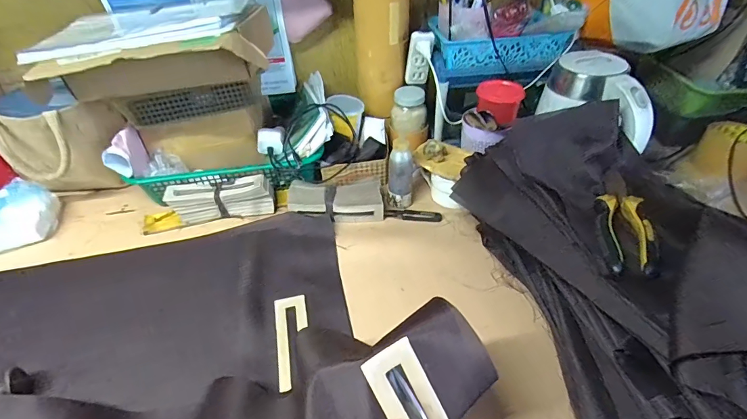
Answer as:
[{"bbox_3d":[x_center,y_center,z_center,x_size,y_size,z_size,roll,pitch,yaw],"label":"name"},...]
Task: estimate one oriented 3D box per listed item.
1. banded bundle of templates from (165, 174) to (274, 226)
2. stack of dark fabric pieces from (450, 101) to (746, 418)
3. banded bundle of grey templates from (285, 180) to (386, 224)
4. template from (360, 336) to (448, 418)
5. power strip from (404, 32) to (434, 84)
[{"bbox_3d":[-0.264,-0.016,0.681,0.174,0.057,0.049,-8,41,-6],"label":"banded bundle of templates"},{"bbox_3d":[0.289,0.077,0.429,0.217,0.205,0.469,-10,42,-8],"label":"stack of dark fabric pieces"},{"bbox_3d":[-0.063,-0.014,0.671,0.159,0.041,0.062,0,41,3],"label":"banded bundle of grey templates"},{"bbox_3d":[0.027,0.143,0.290,0.041,0.004,0.083,-27,87,-25],"label":"template"},{"bbox_3d":[0.085,-0.279,0.726,0.047,0.095,0.030,2,41,5],"label":"power strip"}]

